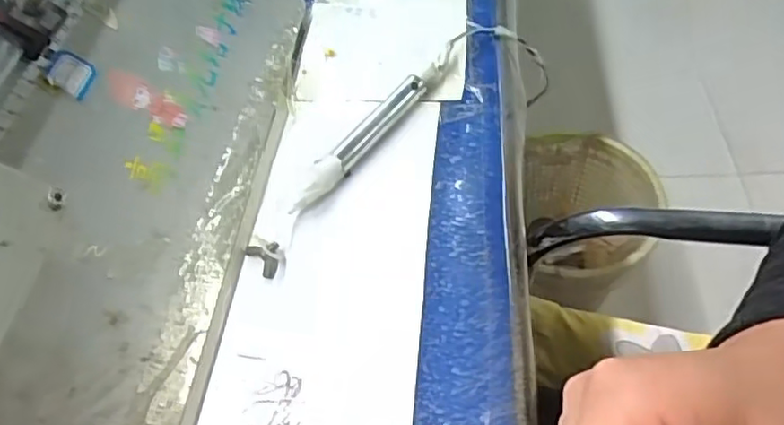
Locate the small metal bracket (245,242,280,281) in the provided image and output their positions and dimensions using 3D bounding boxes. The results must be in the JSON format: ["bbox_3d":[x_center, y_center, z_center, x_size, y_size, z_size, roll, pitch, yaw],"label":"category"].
[{"bbox_3d":[-0.065,0.021,0.326,0.015,0.008,0.023,-35,56,-19],"label":"small metal bracket"}]

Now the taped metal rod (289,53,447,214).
[{"bbox_3d":[-0.011,-0.049,0.370,0.016,0.014,0.138,29,60,25],"label":"taped metal rod"}]

